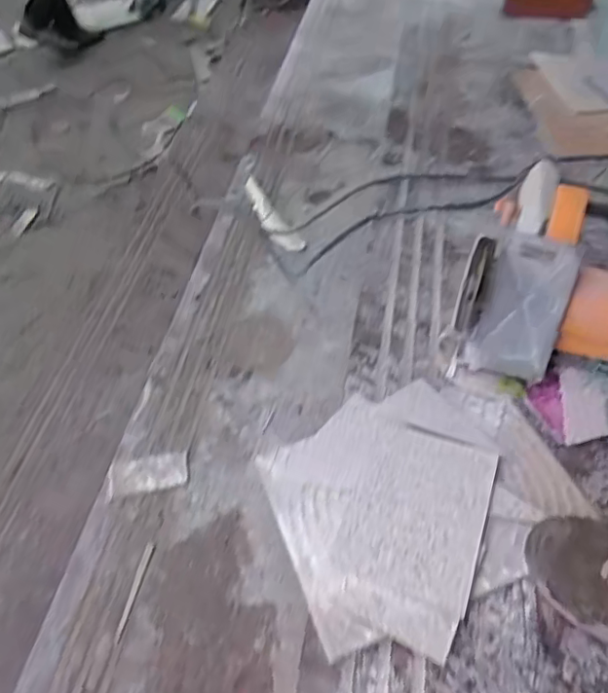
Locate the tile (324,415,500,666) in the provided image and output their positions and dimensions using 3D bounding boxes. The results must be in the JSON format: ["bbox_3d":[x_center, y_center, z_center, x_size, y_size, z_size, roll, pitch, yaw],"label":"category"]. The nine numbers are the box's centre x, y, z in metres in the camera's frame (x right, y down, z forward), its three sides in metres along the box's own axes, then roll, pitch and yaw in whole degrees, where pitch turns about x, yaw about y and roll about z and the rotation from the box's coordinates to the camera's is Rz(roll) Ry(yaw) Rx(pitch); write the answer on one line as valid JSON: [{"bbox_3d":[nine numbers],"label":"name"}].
[{"bbox_3d":[0.107,0.176,0.572,0.135,0.010,0.213,15,55,16],"label":"tile"}]

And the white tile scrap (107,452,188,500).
[{"bbox_3d":[-0.234,0.191,0.865,0.117,0.009,0.055,-10,52,-3],"label":"white tile scrap"}]

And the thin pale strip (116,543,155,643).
[{"bbox_3d":[-0.226,0.326,0.764,0.012,0.004,0.125,6,53,10],"label":"thin pale strip"}]

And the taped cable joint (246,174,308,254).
[{"bbox_3d":[-0.069,-0.272,1.194,0.048,0.034,0.254,-22,53,-12],"label":"taped cable joint"}]

